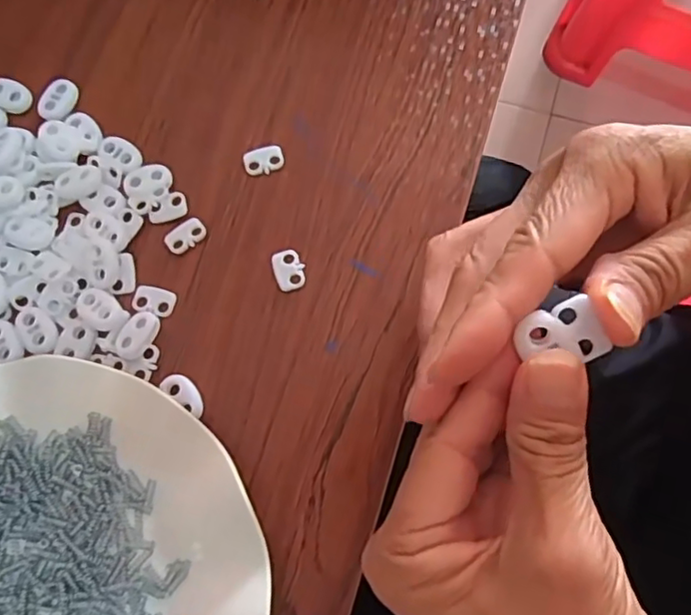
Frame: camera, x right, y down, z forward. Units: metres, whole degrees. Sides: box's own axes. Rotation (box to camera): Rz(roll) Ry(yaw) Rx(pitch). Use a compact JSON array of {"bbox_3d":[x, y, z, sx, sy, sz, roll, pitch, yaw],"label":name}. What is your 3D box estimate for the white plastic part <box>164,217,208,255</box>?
[{"bbox_3d":[-0.074,-0.034,0.282,0.020,0.004,0.013,-43,79,-12],"label":"white plastic part"}]

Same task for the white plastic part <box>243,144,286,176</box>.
[{"bbox_3d":[-0.039,-0.072,0.293,0.019,0.004,0.014,-10,74,-4],"label":"white plastic part"}]

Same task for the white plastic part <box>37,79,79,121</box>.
[{"bbox_3d":[-0.141,-0.102,0.301,0.016,0.005,0.021,15,74,3],"label":"white plastic part"}]

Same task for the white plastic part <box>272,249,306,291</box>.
[{"bbox_3d":[-0.026,-0.018,0.279,0.014,0.004,0.019,-11,74,-4],"label":"white plastic part"}]

